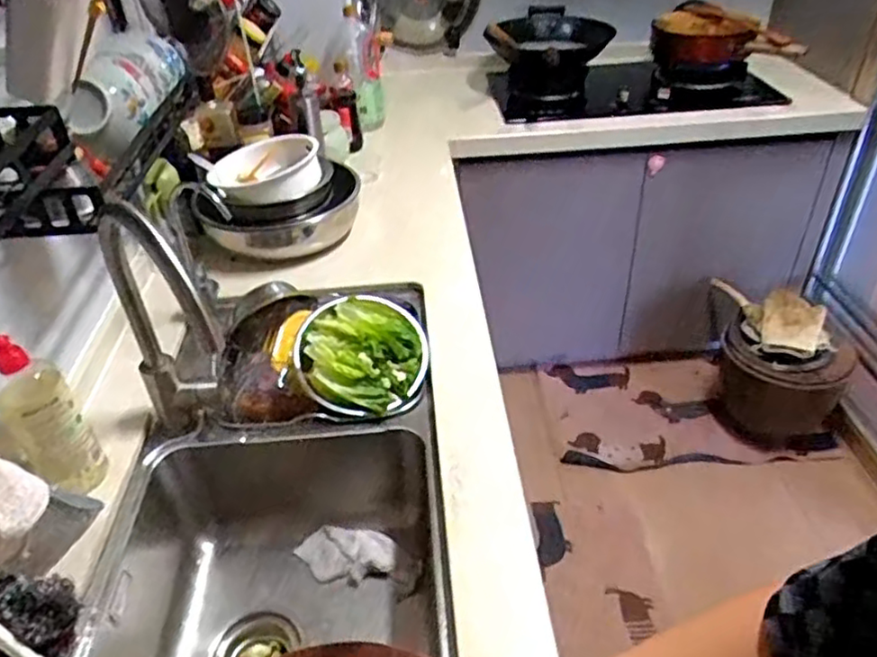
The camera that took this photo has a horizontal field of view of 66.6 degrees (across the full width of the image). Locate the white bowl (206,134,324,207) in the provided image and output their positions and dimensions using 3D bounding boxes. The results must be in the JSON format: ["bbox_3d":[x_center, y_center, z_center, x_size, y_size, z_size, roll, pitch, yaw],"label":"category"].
[{"bbox_3d":[-0.320,-0.298,1.248,0.189,0.063,0.189,-2,37,1],"label":"white bowl"}]

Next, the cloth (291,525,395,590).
[{"bbox_3d":[-0.131,0.318,0.948,0.142,0.029,0.079,1,37,5],"label":"cloth"}]

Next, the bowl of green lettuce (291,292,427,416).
[{"bbox_3d":[-0.109,0.044,0.978,0.179,0.099,0.181,-2,37,1],"label":"bowl of green lettuce"}]

